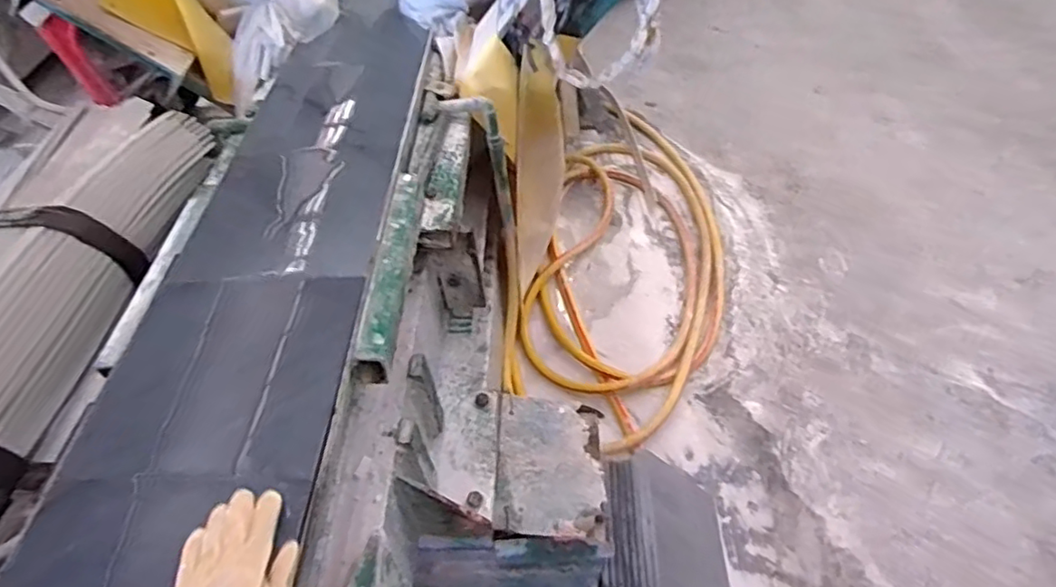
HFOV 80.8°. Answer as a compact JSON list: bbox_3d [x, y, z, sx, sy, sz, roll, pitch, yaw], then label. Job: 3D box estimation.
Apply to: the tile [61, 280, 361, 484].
[{"bbox_3d":[-0.388,0.096,0.795,0.305,0.027,0.297,-1,49,5],"label":"tile"}]

